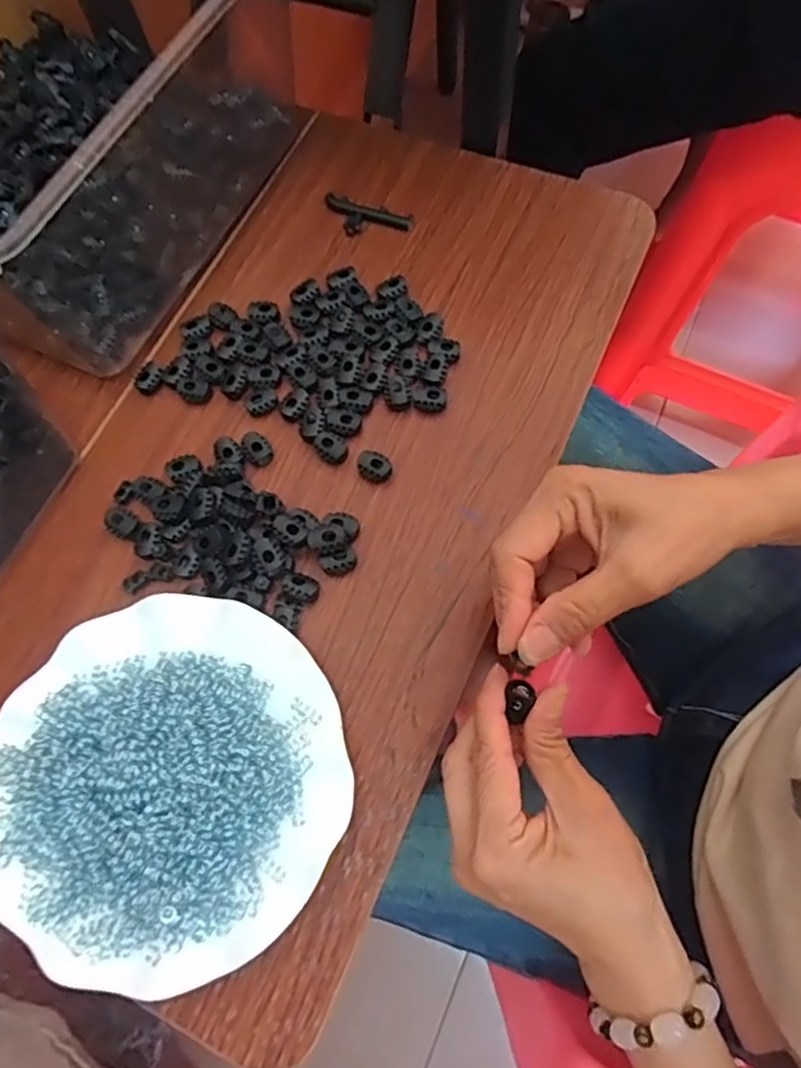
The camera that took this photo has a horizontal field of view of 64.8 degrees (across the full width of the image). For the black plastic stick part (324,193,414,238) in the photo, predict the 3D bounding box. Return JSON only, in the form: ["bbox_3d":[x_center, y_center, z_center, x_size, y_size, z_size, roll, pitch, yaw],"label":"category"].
[{"bbox_3d":[-0.027,-0.236,0.473,0.070,0.008,0.029,19,72,10],"label":"black plastic stick part"}]

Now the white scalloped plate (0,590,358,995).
[{"bbox_3d":[-0.120,0.124,0.329,0.179,0.032,0.178,-1,70,3],"label":"white scalloped plate"}]

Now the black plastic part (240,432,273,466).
[{"bbox_3d":[-0.094,-0.056,0.409,0.017,0.008,0.023,-35,72,-10],"label":"black plastic part"}]

